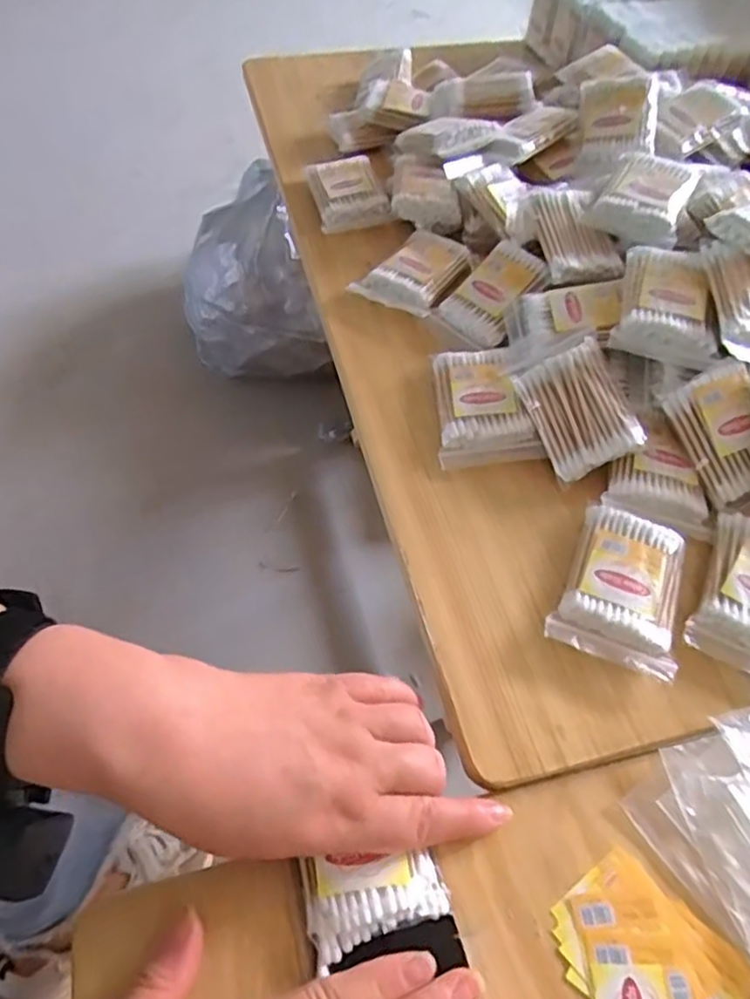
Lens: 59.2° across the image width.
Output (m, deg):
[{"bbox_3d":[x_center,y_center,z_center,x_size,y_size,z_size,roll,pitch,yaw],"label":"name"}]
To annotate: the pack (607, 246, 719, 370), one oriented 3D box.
[{"bbox_3d":[0.185,-0.122,0.418,0.060,0.026,0.082,15,56,8],"label":"pack"}]

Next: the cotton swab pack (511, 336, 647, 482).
[{"bbox_3d":[0.124,-0.056,0.404,0.057,0.024,0.080,-27,71,10],"label":"cotton swab pack"}]

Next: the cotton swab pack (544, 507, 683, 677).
[{"bbox_3d":[0.132,0.047,0.356,0.059,0.017,0.086,19,58,10],"label":"cotton swab pack"}]

